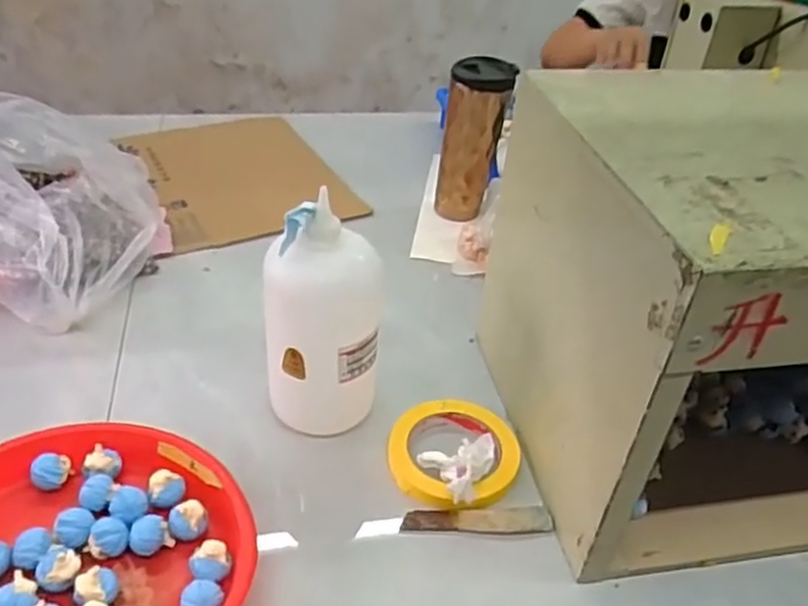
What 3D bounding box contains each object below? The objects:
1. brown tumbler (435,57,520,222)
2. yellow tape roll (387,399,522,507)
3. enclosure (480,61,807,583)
[{"bbox_3d":[0.086,-0.199,0.884,0.074,0.195,0.065,7,39,4],"label":"brown tumbler"},{"bbox_3d":[0.042,0.128,0.597,0.108,0.019,0.108,2,39,-2],"label":"yellow tape roll"},{"bbox_3d":[0.394,-0.006,0.586,0.577,0.281,0.277,-4,39,-10],"label":"enclosure"}]

